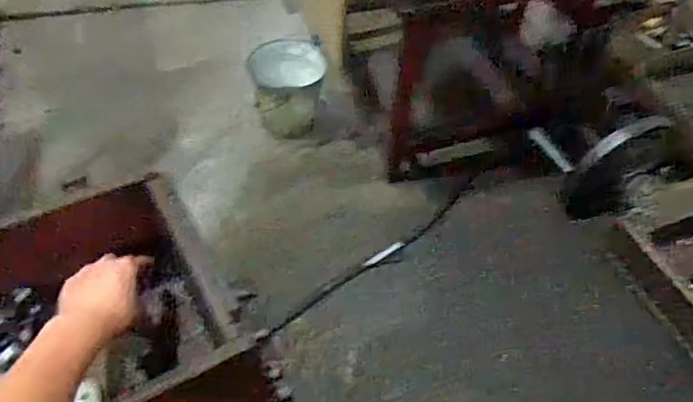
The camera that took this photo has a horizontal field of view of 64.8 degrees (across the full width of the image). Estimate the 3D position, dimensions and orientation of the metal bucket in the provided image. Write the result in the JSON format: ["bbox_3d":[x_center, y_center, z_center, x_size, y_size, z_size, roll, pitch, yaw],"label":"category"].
[{"bbox_3d":[-0.203,-0.365,1.922,0.260,0.272,0.317,-6,51,-7],"label":"metal bucket"}]

